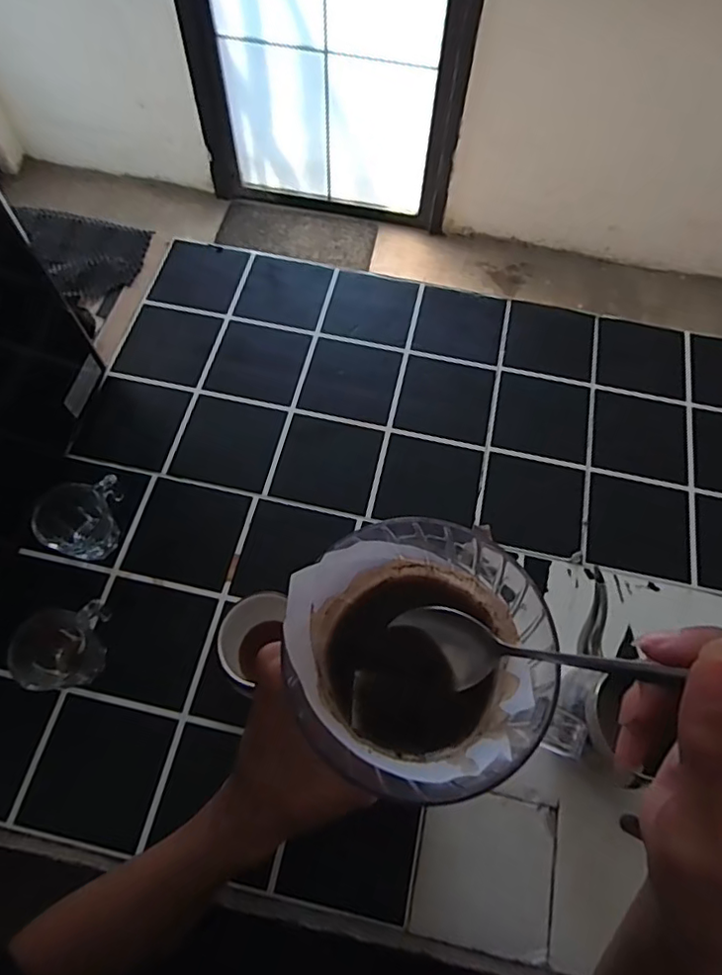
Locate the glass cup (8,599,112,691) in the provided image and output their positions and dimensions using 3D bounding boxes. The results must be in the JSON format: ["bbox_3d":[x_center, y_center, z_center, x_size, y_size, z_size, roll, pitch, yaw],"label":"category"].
[{"bbox_3d":[-0.234,0.124,0.458,0.053,0.056,0.069,4,65,1],"label":"glass cup"}]

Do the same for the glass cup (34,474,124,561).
[{"bbox_3d":[-0.239,0.028,0.496,0.057,0.055,0.060,2,65,0],"label":"glass cup"}]

